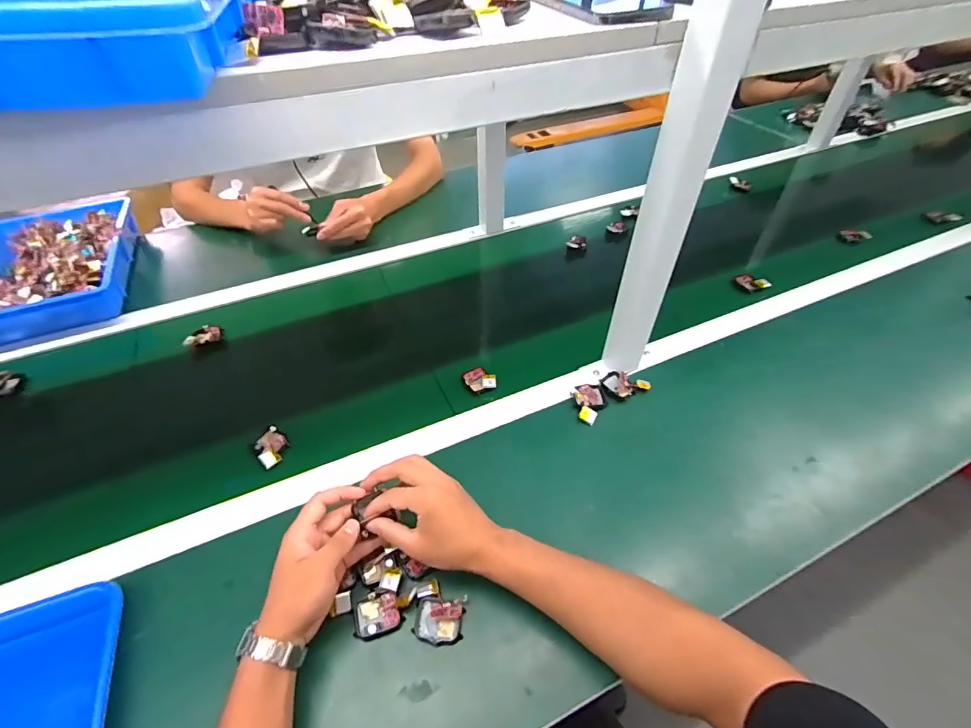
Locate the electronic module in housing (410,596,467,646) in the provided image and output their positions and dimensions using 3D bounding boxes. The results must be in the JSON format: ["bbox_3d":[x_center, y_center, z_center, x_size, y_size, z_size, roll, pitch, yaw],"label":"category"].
[{"bbox_3d":[-0.045,0.250,0.439,0.050,0.017,0.038,-1,47,0],"label":"electronic module in housing"}]

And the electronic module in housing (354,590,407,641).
[{"bbox_3d":[-0.107,0.249,0.445,0.045,0.009,0.038,-12,48,-11],"label":"electronic module in housing"}]

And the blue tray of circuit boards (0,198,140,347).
[{"bbox_3d":[-0.795,-0.179,0.814,0.257,0.056,0.360,-17,49,-14],"label":"blue tray of circuit boards"}]

